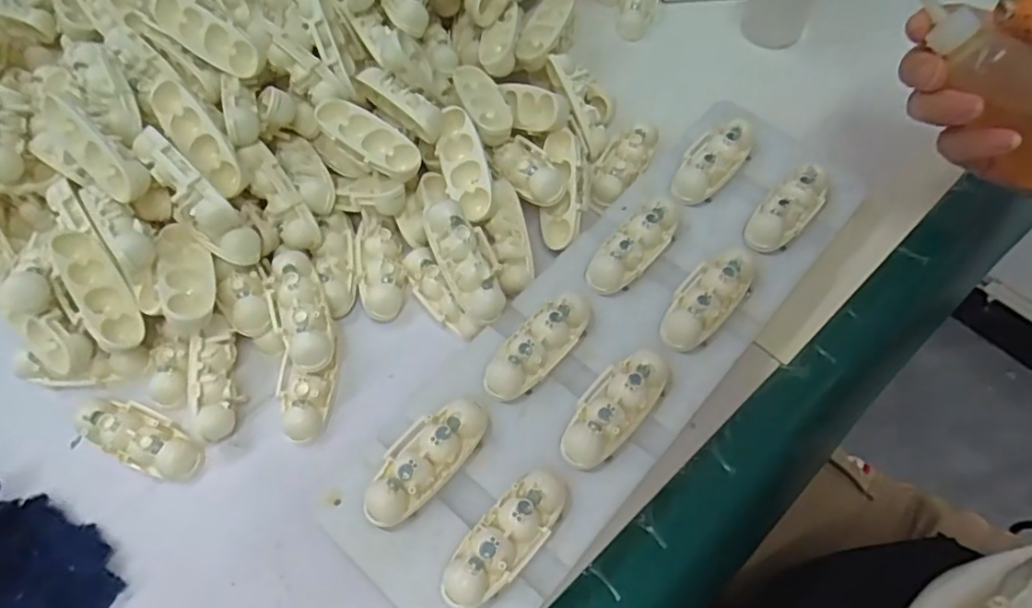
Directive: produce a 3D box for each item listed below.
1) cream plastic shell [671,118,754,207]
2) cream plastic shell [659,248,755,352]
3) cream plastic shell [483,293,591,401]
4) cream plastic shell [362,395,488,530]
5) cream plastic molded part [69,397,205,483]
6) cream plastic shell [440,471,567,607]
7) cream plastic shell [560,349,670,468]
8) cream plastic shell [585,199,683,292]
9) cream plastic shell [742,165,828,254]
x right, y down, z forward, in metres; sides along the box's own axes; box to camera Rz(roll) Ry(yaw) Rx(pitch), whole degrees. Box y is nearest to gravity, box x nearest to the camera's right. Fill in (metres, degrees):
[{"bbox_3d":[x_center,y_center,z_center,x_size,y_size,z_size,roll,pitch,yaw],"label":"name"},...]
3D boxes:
[{"bbox_3d":[0.107,-0.079,0.353,0.027,0.017,0.060,37,68,17],"label":"cream plastic shell"},{"bbox_3d":[0.093,-0.003,0.313,0.027,0.015,0.061,38,68,17],"label":"cream plastic shell"},{"bbox_3d":[0.010,0.019,0.300,0.022,0.016,0.060,39,68,17],"label":"cream plastic shell"},{"bbox_3d":[-0.039,0.065,0.276,0.025,0.016,0.063,41,69,18],"label":"cream plastic shell"},{"bbox_3d":[-0.172,0.062,0.298,0.060,0.013,0.025,24,64,11],"label":"cream plastic molded part"},{"bbox_3d":[-0.004,0.093,0.260,0.025,0.016,0.062,36,67,16],"label":"cream plastic shell"},{"bbox_3d":[0.044,0.045,0.287,0.027,0.015,0.062,36,67,17],"label":"cream plastic shell"},{"bbox_3d":[0.059,-0.029,0.325,0.022,0.016,0.060,41,69,18],"label":"cream plastic shell"},{"bbox_3d":[0.142,-0.050,0.338,0.024,0.018,0.059,41,69,18],"label":"cream plastic shell"}]

